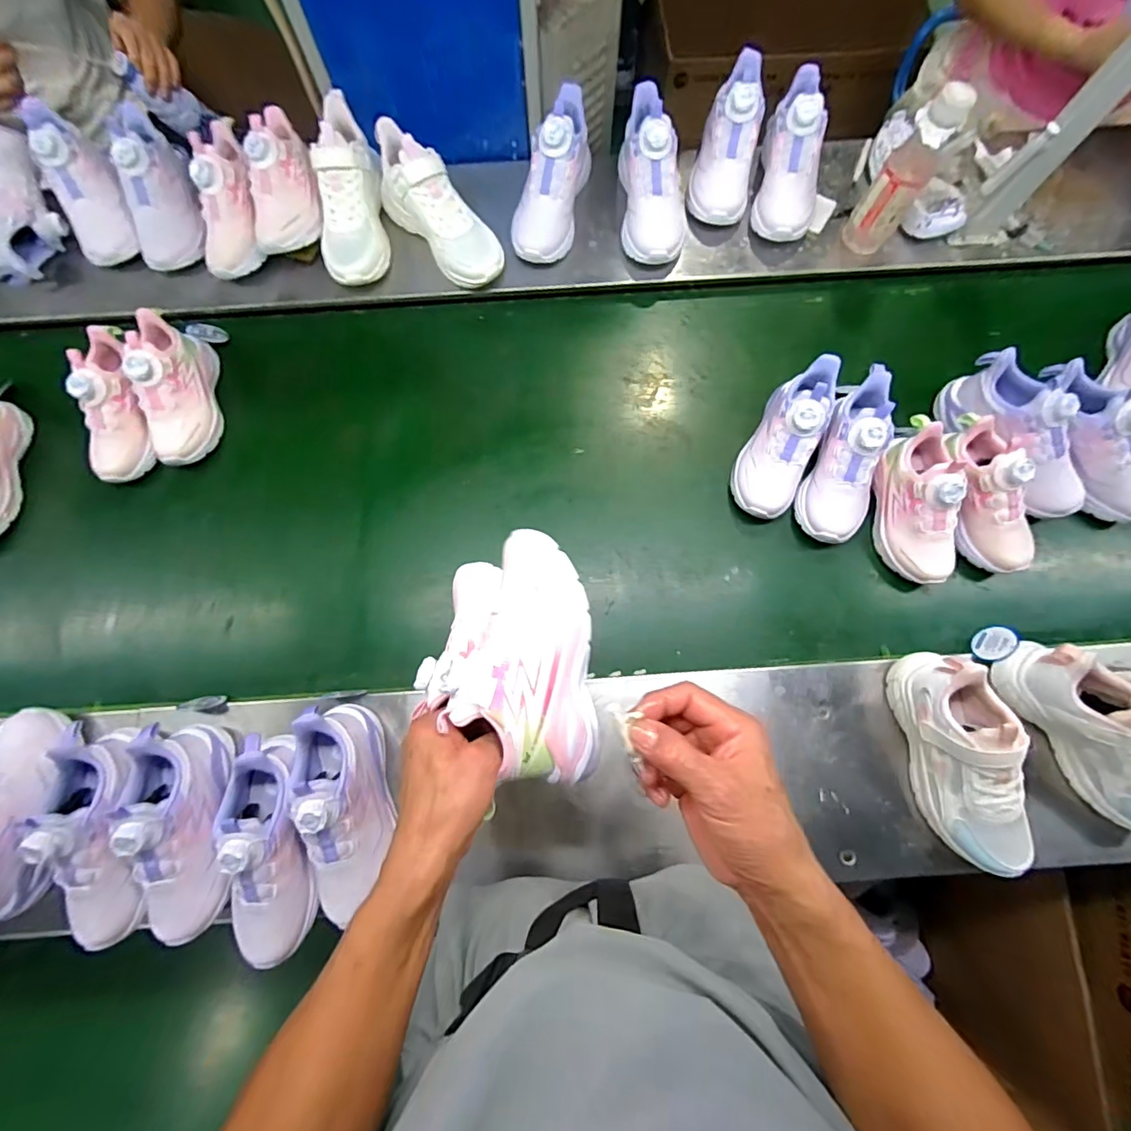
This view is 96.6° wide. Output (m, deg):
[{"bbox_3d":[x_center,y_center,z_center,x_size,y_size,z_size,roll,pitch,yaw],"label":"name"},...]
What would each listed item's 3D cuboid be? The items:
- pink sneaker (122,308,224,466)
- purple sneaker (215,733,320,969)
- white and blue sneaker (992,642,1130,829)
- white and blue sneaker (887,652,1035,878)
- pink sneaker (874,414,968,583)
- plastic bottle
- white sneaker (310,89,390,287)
[{"bbox_3d":[-0.511,-0.226,0.670,0.064,0.116,0.184,4,80,2],"label":"pink sneaker"},{"bbox_3d":[-0.312,0.294,0.514,0.087,0.084,0.226,-3,80,1],"label":"purple sneaker"},{"bbox_3d":[0.584,0.184,0.540,0.079,0.099,0.220,-29,80,-4],"label":"white and blue sneaker"},{"bbox_3d":[0.432,0.209,0.542,0.075,0.103,0.226,-9,80,0],"label":"white and blue sneaker"},{"bbox_3d":[0.444,-0.081,0.630,0.076,0.092,0.198,0,80,1],"label":"pink sneaker"},{"bbox_3d":[0.437,-0.500,0.658,0.061,0.188,0.053,35,82,7],"label":"plastic bottle"},{"bbox_3d":[-0.301,-0.515,0.697,0.082,0.082,0.236,-1,101,1],"label":"white sneaker"}]

